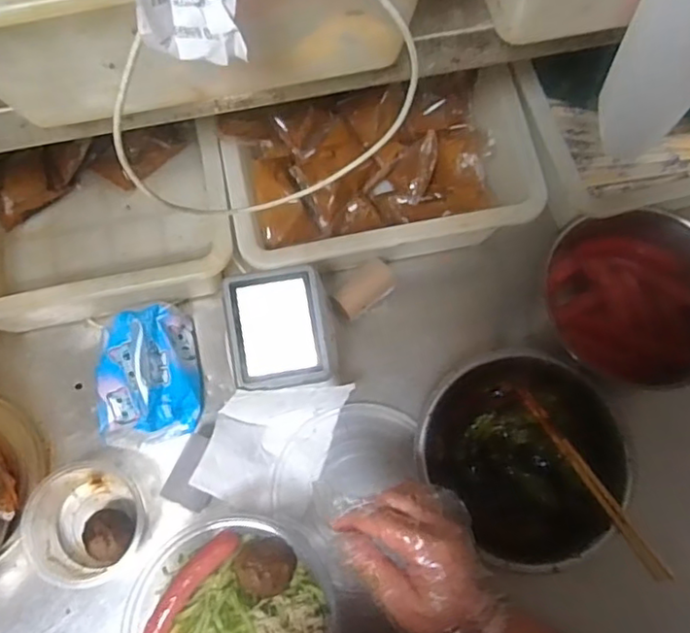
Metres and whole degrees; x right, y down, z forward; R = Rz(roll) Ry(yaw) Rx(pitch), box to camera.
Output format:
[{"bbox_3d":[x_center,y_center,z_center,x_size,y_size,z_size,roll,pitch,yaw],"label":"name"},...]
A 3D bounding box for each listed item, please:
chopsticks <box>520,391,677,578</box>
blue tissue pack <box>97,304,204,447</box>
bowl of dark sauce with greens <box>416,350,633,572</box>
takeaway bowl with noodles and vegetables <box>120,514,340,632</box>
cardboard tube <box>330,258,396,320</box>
[{"bbox_3d":[0.204,0.134,0.522,0.011,0.009,0.186,-26,56,-8],"label":"chopsticks"},{"bbox_3d":[-0.192,0.058,0.581,0.101,0.065,0.125,-11,72,-3],"label":"blue tissue pack"},{"bbox_3d":[0.162,0.126,0.563,0.157,0.078,0.191,-41,76,-12],"label":"bowl of dark sauce with greens"},{"bbox_3d":[-0.091,0.253,0.506,0.164,0.088,0.162,0,72,0],"label":"takeaway bowl with noodles and vegetables"},{"bbox_3d":[0.019,-0.024,0.624,0.067,0.034,0.033,-40,76,-11],"label":"cardboard tube"}]

